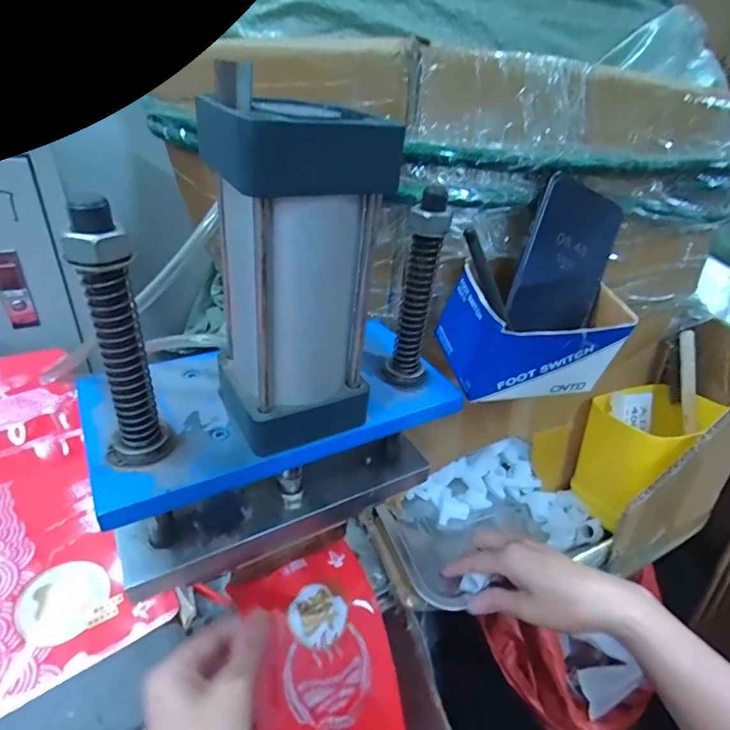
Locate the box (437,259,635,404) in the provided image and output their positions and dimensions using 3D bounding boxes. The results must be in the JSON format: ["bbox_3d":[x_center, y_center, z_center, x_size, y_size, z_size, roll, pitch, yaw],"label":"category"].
[{"bbox_3d":[0.134,-0.023,0.367,0.128,0.075,0.086,-3,36,-15],"label":"box"}]

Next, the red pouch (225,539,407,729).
[{"bbox_3d":[-0.032,0.227,0.347,0.116,0.023,0.152,1,57,-40],"label":"red pouch"}]

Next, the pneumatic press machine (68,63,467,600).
[{"bbox_3d":[-0.052,-0.011,0.289,0.230,0.274,0.112,-14,40,-28],"label":"pneumatic press machine"}]

